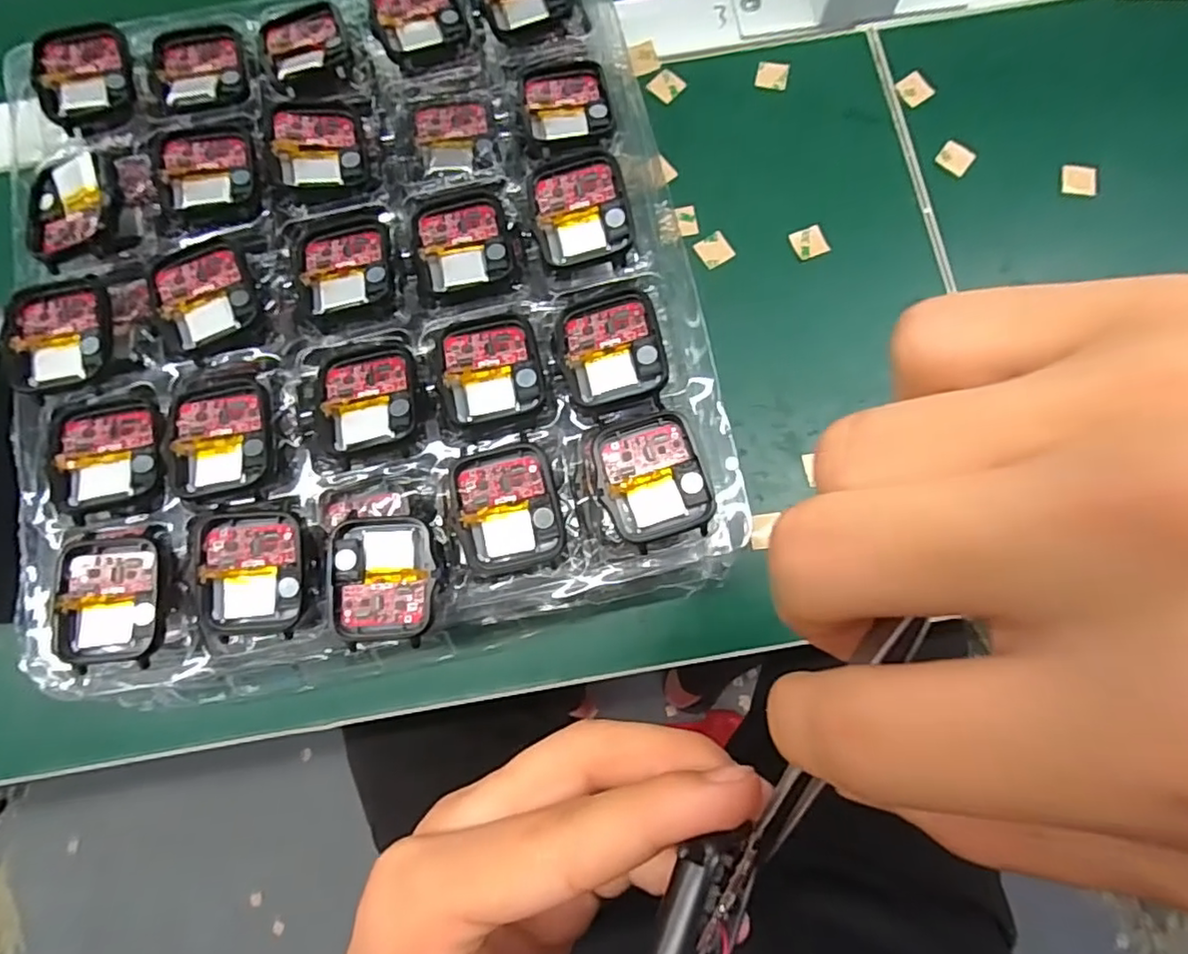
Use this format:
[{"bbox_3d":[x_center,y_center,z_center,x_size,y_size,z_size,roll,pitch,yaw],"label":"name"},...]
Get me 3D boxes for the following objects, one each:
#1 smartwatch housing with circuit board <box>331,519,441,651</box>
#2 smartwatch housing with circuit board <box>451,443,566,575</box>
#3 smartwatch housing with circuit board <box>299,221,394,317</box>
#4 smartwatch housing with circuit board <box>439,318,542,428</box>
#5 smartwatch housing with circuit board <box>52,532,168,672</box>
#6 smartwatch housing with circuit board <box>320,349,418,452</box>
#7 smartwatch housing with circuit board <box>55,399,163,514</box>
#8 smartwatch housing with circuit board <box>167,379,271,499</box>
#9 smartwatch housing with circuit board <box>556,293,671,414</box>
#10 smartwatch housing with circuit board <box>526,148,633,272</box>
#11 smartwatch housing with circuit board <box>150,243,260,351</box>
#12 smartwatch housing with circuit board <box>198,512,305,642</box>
[{"bbox_3d":[-0.075,0.036,0.220,0.037,0.006,0.043,-3,79,1],"label":"smartwatch housing with circuit board"},{"bbox_3d":[-0.031,0.011,0.222,0.036,0.011,0.043,-11,79,-1],"label":"smartwatch housing with circuit board"},{"bbox_3d":[-0.097,-0.084,0.244,0.035,0.006,0.040,-10,79,-1],"label":"smartwatch housing with circuit board"},{"bbox_3d":[-0.038,-0.040,0.229,0.036,0.004,0.041,-12,79,-1],"label":"smartwatch housing with circuit board"},{"bbox_3d":[-0.172,0.044,0.221,0.036,0.008,0.046,-8,78,0],"label":"smartwatch housing with circuit board"},{"bbox_3d":[-0.084,-0.030,0.232,0.035,0.006,0.039,-9,79,0],"label":"smartwatch housing with circuit board"},{"bbox_3d":[-0.180,-0.009,0.231,0.042,0.011,0.042,-8,79,0],"label":"smartwatch housing with circuit board"},{"bbox_3d":[-0.138,-0.016,0.228,0.037,0.005,0.042,-9,79,0],"label":"smartwatch housing with circuit board"},{"bbox_3d":[0.006,-0.047,0.228,0.037,0.008,0.043,-10,79,-1],"label":"smartwatch housing with circuit board"},{"bbox_3d":[-0.005,-0.104,0.241,0.037,0.010,0.042,-11,79,-1],"label":"smartwatch housing with circuit board"},{"bbox_3d":[-0.150,-0.071,0.237,0.034,0.006,0.041,-24,79,-3],"label":"smartwatch housing with circuit board"},{"bbox_3d":[-0.122,0.035,0.223,0.035,0.012,0.043,-1,79,1],"label":"smartwatch housing with circuit board"}]

